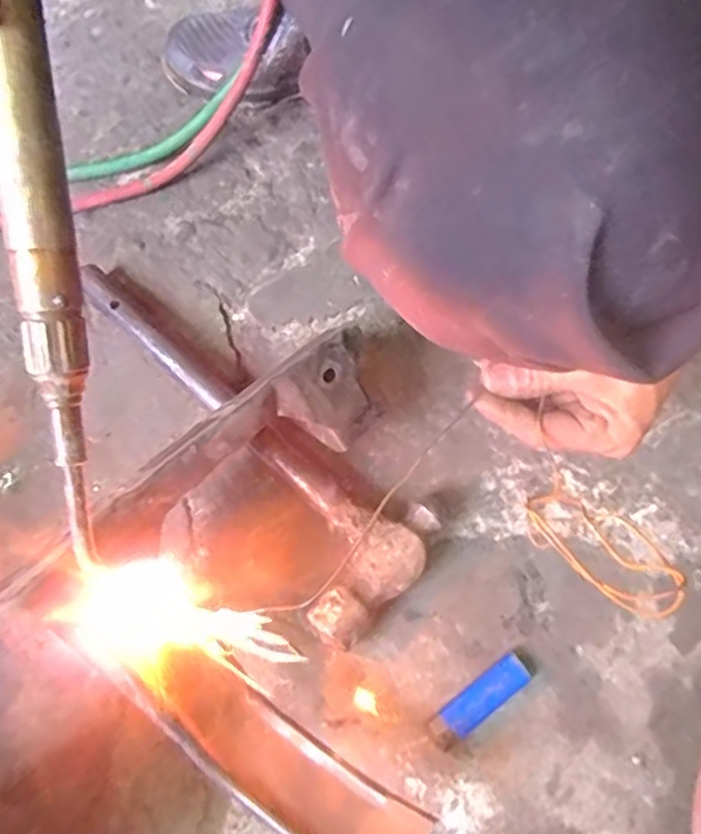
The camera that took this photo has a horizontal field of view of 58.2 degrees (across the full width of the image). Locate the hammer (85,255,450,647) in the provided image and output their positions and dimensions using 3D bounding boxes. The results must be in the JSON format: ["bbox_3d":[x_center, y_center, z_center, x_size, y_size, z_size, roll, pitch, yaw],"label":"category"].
[{"bbox_3d":[-0.083,0.009,0.496,0.122,0.039,0.348,-43,76,-13],"label":"hammer"}]

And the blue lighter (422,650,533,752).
[{"bbox_3d":[0.092,0.199,0.443,0.086,0.013,0.023,-35,74,-11],"label":"blue lighter"}]

